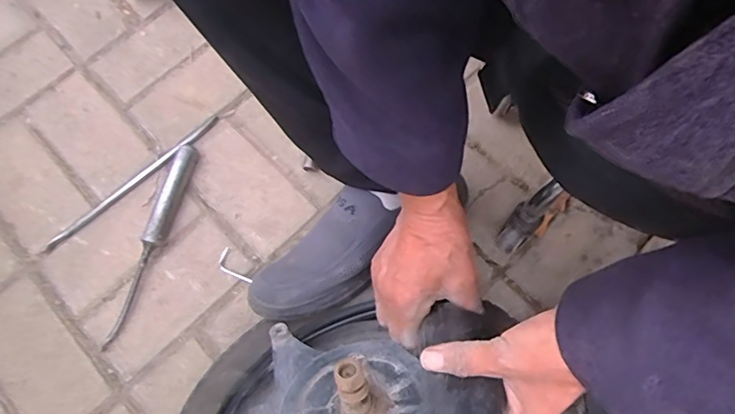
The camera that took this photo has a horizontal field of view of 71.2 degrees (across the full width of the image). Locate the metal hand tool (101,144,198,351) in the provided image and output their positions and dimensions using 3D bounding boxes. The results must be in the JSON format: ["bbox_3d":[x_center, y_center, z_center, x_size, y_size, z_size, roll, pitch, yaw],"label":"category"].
[{"bbox_3d":[-0.261,0.041,0.622,0.029,0.026,0.256,11,72,6],"label":"metal hand tool"}]

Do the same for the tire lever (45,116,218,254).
[{"bbox_3d":[-0.295,-0.033,0.650,0.258,0.009,0.015,-40,74,-11],"label":"tire lever"}]

